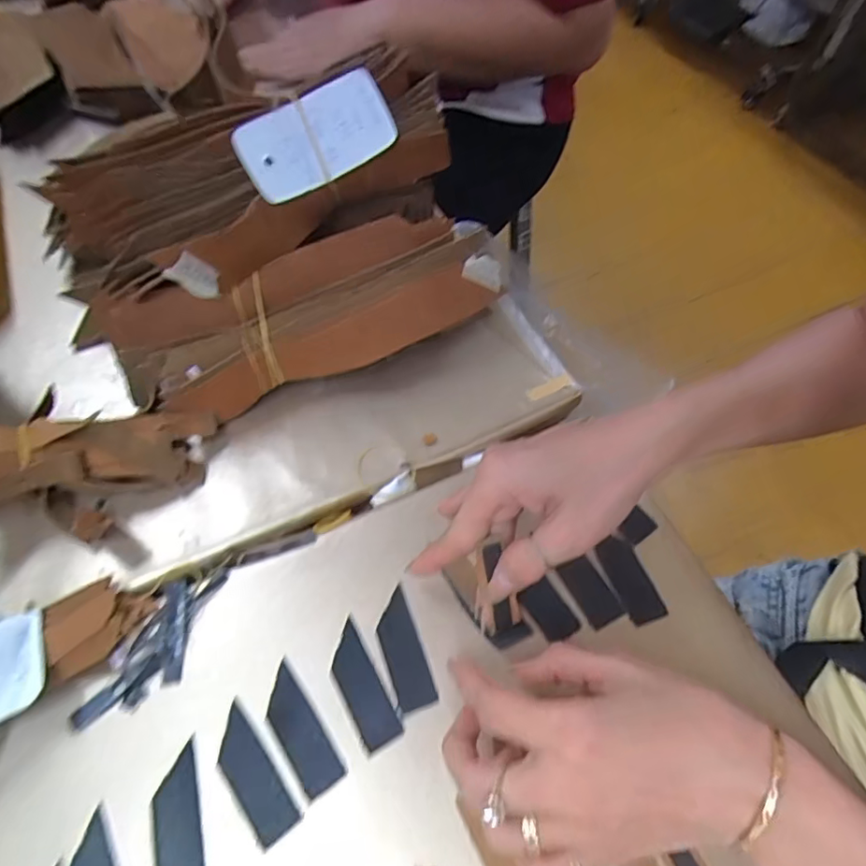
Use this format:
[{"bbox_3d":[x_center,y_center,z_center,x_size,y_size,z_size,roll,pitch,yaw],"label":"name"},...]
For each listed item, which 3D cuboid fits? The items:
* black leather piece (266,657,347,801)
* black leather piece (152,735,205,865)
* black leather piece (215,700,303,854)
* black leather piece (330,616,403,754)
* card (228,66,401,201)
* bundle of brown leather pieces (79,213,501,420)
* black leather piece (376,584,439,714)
[{"bbox_3d":[-0.069,0.154,0.284,0.022,0.004,0.062,-32,67,-18],"label":"black leather piece"},{"bbox_3d":[-0.123,0.187,0.261,0.022,0.004,0.062,-14,59,-11],"label":"black leather piece"},{"bbox_3d":[-0.092,0.169,0.272,0.022,0.004,0.063,-33,64,-21],"label":"black leather piece"},{"bbox_3d":[-0.039,0.136,0.295,0.021,0.004,0.062,-26,66,-16],"label":"black leather piece"},{"bbox_3d":[-0.081,-0.208,0.384,0.108,0.014,0.055,-30,104,-7],"label":"card"},{"bbox_3d":[-0.086,-0.080,0.386,0.264,0.070,0.086,-21,60,-14],"label":"bundle of brown leather pieces"},{"bbox_3d":[-0.017,0.121,0.306,0.021,0.004,0.062,-13,62,-19],"label":"black leather piece"}]

